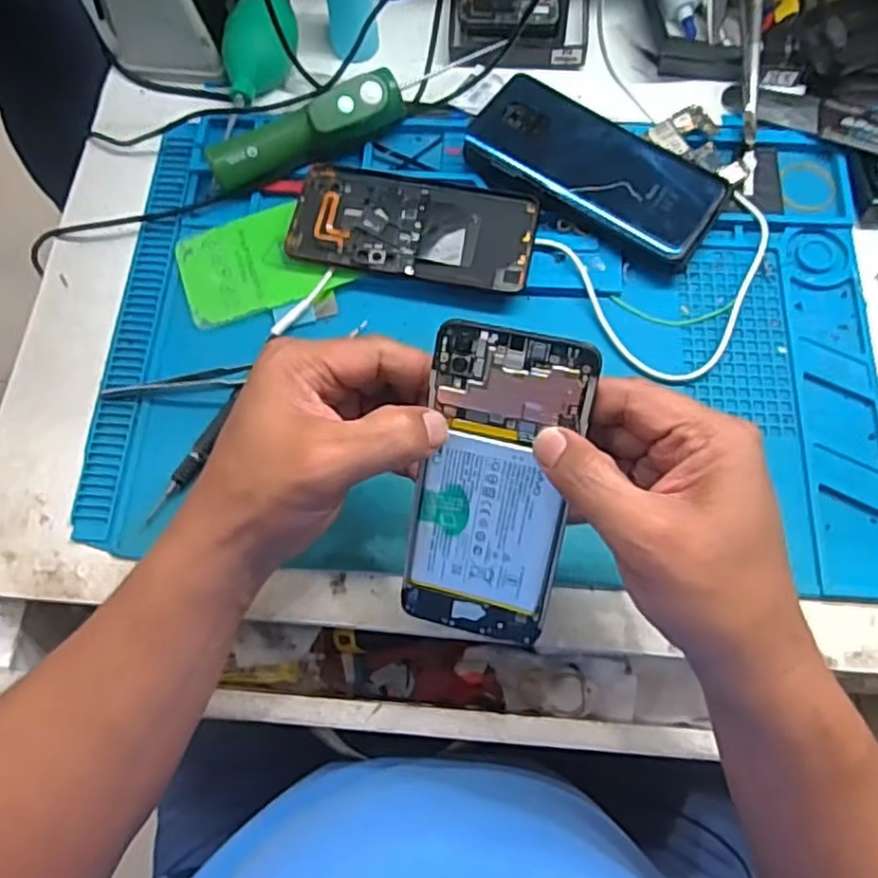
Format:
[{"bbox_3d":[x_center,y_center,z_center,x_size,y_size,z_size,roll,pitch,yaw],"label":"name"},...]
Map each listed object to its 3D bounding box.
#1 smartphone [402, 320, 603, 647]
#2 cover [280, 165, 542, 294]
[{"bbox_3d":[0.025,0.025,0.327,0.070,0.004,0.152,12,110,9],"label":"smartphone"},{"bbox_3d":[-0.016,-0.140,0.462,0.155,0.015,0.077,10,71,5],"label":"cover"}]

